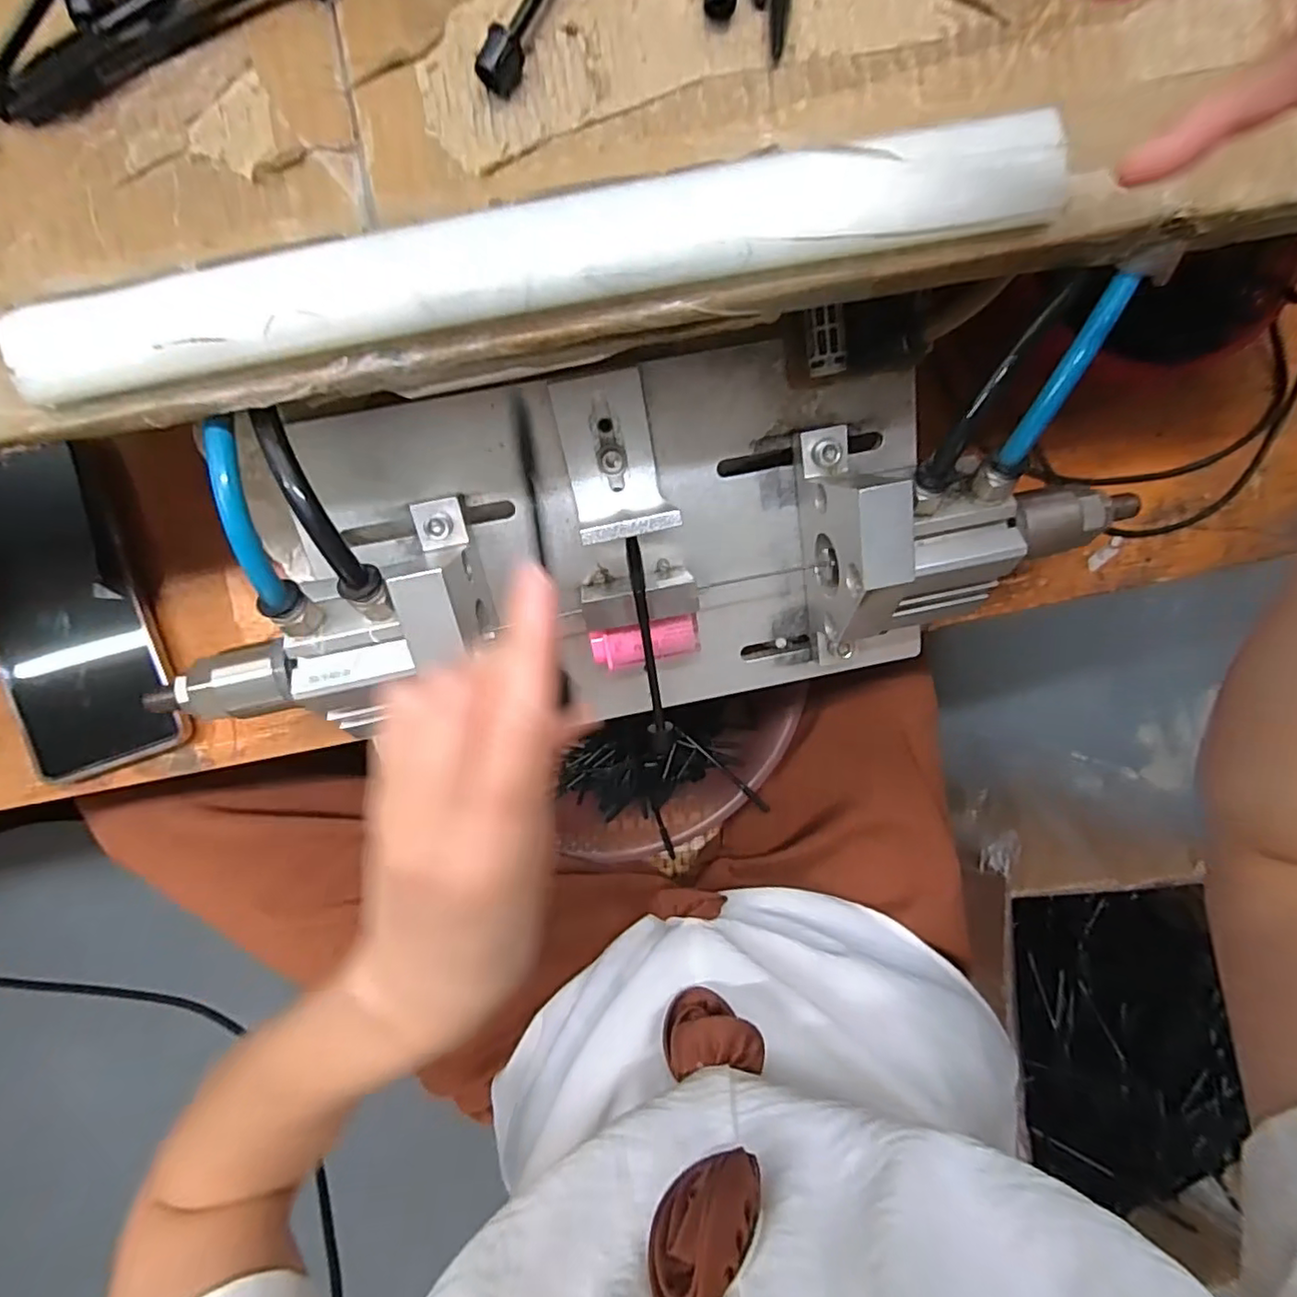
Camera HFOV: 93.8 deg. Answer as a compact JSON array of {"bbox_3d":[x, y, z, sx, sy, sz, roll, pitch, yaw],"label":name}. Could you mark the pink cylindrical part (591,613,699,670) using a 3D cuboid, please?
[{"bbox_3d":[-0.001,-0.003,0.268,0.048,0.013,0.017,-10,89,-2],"label":"pink cylindrical part"}]

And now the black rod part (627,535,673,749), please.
[{"bbox_3d":[0.000,0.000,0.263,0.010,0.004,0.096,-9,108,-2],"label":"black rod part"}]

